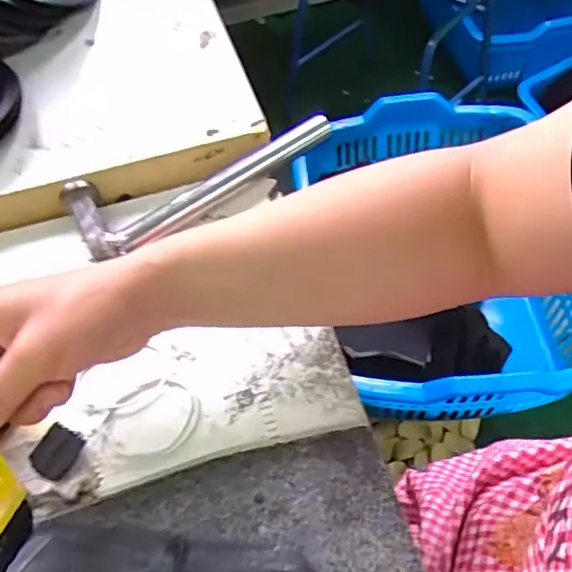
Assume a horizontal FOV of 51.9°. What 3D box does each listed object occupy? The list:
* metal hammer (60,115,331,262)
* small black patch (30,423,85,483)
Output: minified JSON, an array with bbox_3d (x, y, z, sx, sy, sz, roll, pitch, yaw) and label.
[{"bbox_3d":[-0.070,-0.094,0.468,0.209,0.024,0.077,-36,61,-19],"label":"metal hammer"},{"bbox_3d":[-0.141,0.101,0.360,0.026,0.004,0.029,24,61,18],"label":"small black patch"}]

